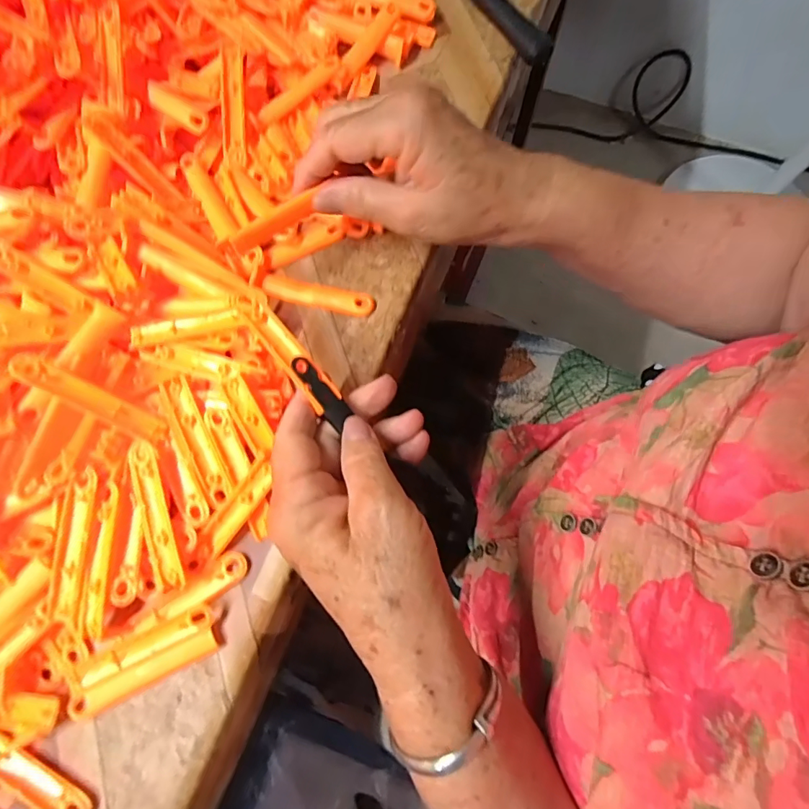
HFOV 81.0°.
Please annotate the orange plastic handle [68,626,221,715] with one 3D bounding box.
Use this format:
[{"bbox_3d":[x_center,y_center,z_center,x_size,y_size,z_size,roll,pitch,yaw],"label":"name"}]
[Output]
[{"bbox_3d":[-0.130,0.135,0.237,0.076,0.005,0.012,-26,76,-8],"label":"orange plastic handle"}]

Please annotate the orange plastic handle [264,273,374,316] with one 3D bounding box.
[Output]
[{"bbox_3d":[-0.054,-0.069,0.298,0.071,0.004,0.015,13,74,3],"label":"orange plastic handle"}]

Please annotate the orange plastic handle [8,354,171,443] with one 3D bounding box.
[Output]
[{"bbox_3d":[-0.162,-0.003,0.245,0.076,0.005,0.013,31,75,-16],"label":"orange plastic handle"}]

